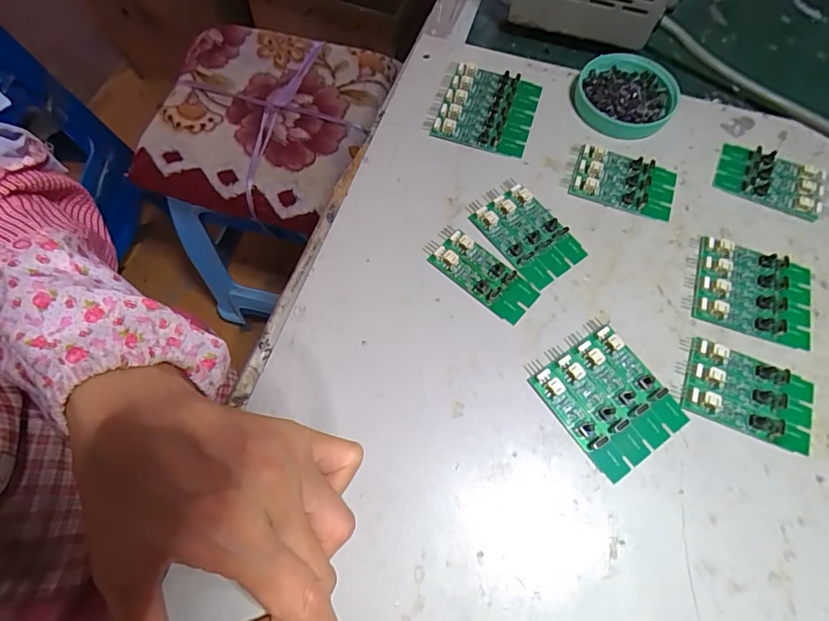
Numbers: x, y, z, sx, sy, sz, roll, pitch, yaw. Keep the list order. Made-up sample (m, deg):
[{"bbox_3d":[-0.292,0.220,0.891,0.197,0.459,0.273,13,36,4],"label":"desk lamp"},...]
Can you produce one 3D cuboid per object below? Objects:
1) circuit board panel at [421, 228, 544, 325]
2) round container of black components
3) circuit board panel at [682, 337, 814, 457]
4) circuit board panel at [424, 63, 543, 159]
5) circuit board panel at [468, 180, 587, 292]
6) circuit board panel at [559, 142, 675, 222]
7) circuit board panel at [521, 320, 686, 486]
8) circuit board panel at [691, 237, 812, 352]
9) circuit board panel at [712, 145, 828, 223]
[{"bbox_3d":[0.037,-0.022,0.257,0.067,0.008,0.027,39,72,15],"label":"circuit board panel"},{"bbox_3d":[0.146,-0.150,0.311,0.064,0.011,0.069,0,67,0],"label":"round container of black components"},{"bbox_3d":[0.173,0.043,0.231,0.063,0.008,0.040,20,69,8],"label":"circuit board panel"},{"bbox_3d":[0.048,-0.139,0.307,0.067,0.008,0.065,18,68,7],"label":"circuit board panel"},{"bbox_3d":[0.067,-0.048,0.268,0.041,0.008,0.064,-33,71,-13],"label":"circuit board panel"},{"bbox_3d":[0.131,-0.083,0.286,0.068,0.005,0.040,20,68,8],"label":"circuit board panel"},{"bbox_3d":[0.098,0.043,0.231,0.055,0.007,0.067,-33,71,-13],"label":"circuit board panel"},{"bbox_3d":[0.194,-0.011,0.256,0.064,0.006,0.054,18,68,7],"label":"circuit board panel"},{"bbox_3d":[0.229,-0.083,0.288,0.066,0.006,0.038,25,69,10],"label":"circuit board panel"}]

